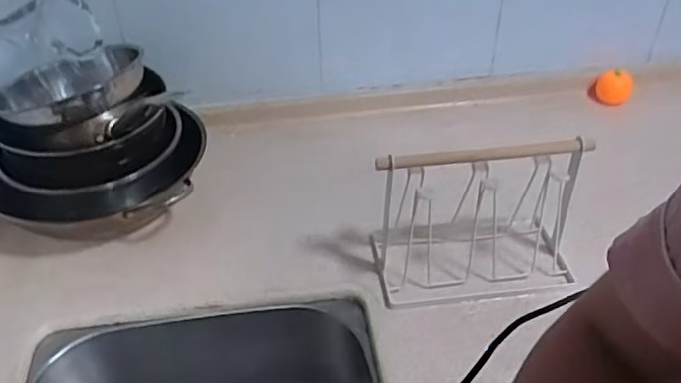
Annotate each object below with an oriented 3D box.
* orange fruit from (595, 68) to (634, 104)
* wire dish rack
[{"bbox_3d":[0.490,-0.188,1.097,0.060,0.073,0.059,18,43,22],"label":"orange fruit"},{"bbox_3d":[0.160,0.017,0.737,0.229,0.177,0.133,-6,39,-5],"label":"wire dish rack"}]

